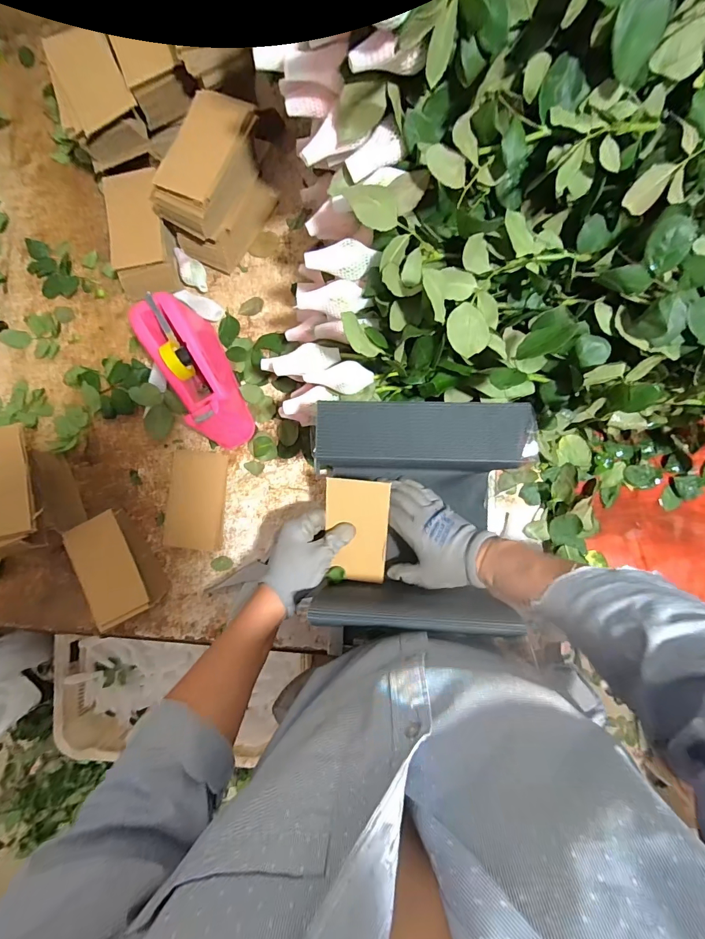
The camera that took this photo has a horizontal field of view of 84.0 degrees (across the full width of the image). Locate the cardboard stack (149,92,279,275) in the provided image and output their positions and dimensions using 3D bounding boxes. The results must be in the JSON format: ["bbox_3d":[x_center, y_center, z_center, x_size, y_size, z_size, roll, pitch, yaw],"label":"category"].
[{"bbox_3d":[-0.192,-0.400,0.558,0.099,0.113,0.180,31,89,5],"label":"cardboard stack"}]

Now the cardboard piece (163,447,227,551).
[{"bbox_3d":[-0.234,0.046,0.587,0.089,0.009,0.144,3,87,4],"label":"cardboard piece"}]

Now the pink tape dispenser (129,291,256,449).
[{"bbox_3d":[-0.215,-0.136,0.545,0.071,0.102,0.206,-27,85,2],"label":"pink tape dispenser"}]

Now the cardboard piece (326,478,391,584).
[{"bbox_3d":[0.006,0.078,0.500,0.078,0.010,0.131,4,104,6],"label":"cardboard piece"}]

